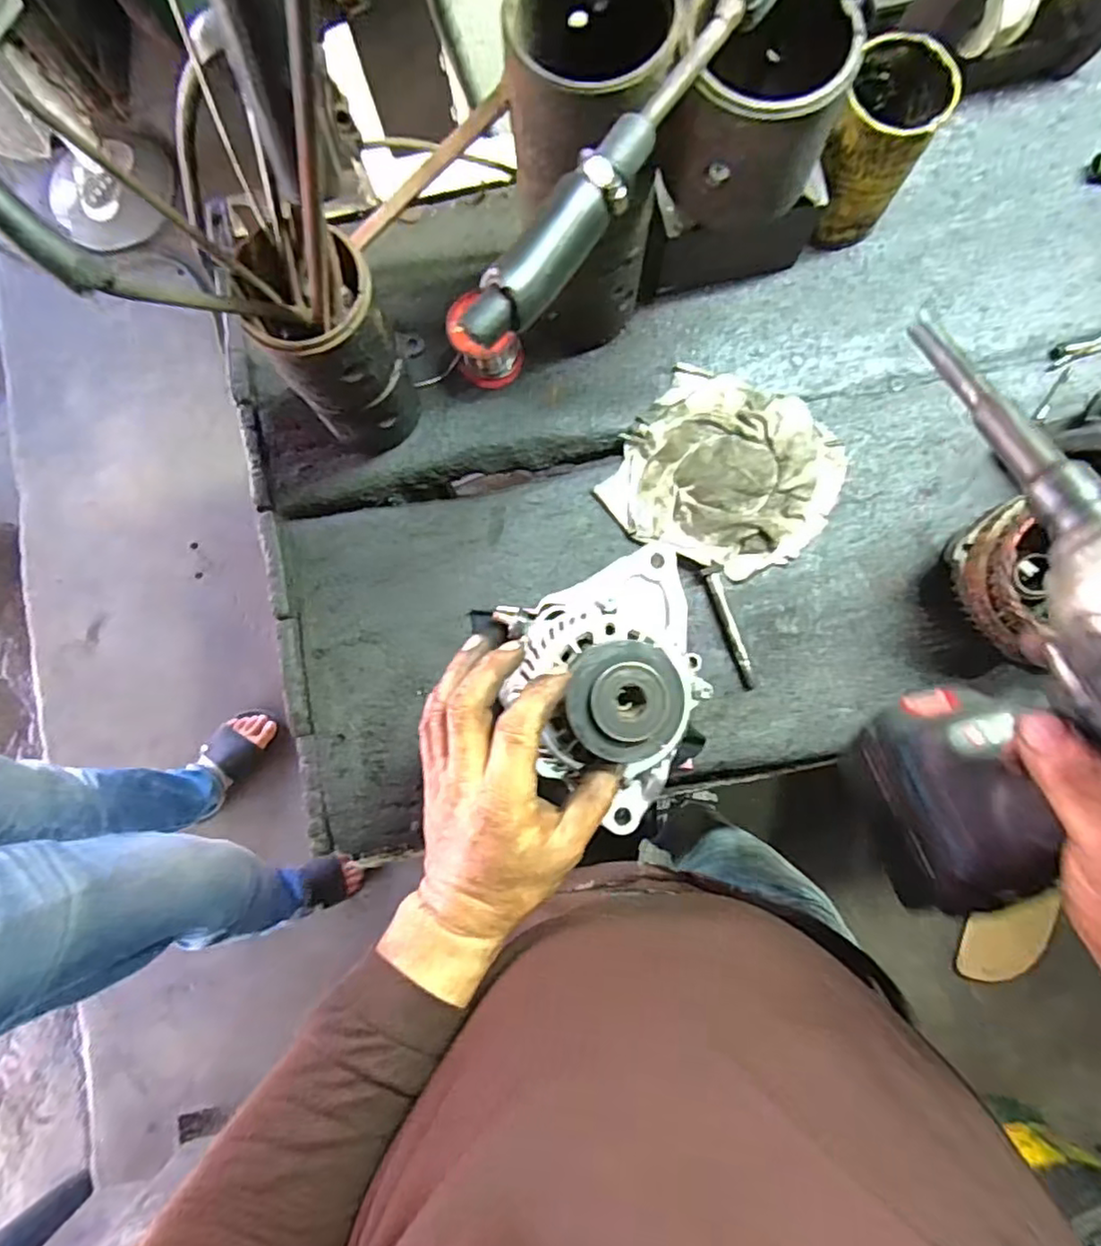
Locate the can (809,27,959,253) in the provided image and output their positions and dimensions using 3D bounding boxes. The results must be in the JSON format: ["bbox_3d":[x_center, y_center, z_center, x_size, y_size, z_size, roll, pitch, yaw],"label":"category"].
[{"bbox_3d":[0.238,-0.354,0.486,0.072,0.112,0.077,23,84,4],"label":"can"}]

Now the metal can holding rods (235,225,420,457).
[{"bbox_3d":[-0.138,-0.179,0.453,0.080,0.170,0.066,5,83,2],"label":"metal can holding rods"}]

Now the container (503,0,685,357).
[{"bbox_3d":[0.025,-0.281,0.429,0.090,0.228,0.099,7,83,3],"label":"container"}]

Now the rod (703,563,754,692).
[{"bbox_3d":[0.144,0.004,0.516,0.016,0.015,0.100,-16,83,0],"label":"rod"}]

